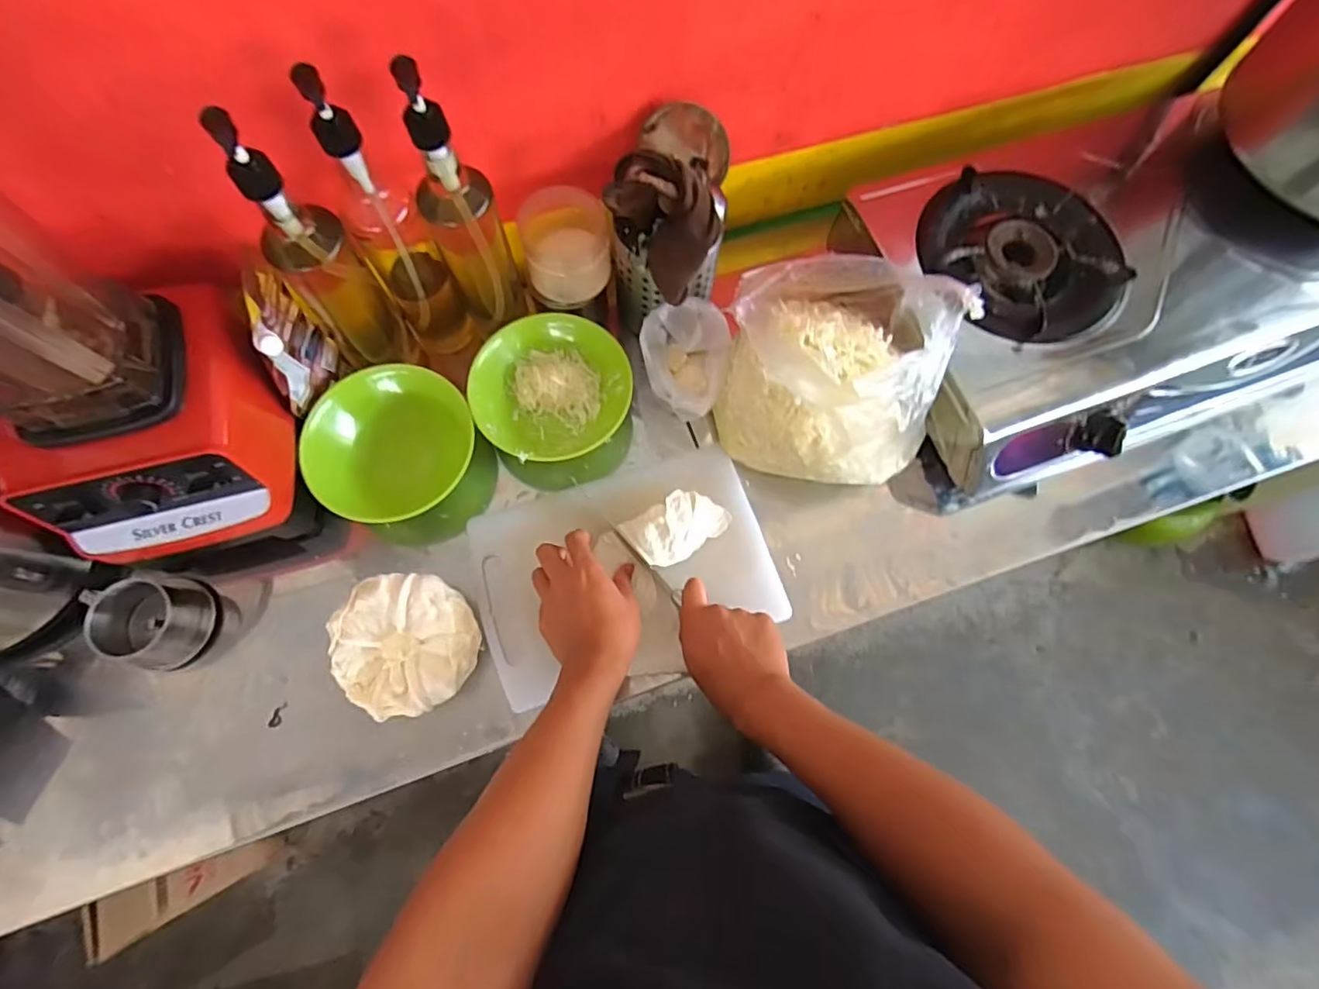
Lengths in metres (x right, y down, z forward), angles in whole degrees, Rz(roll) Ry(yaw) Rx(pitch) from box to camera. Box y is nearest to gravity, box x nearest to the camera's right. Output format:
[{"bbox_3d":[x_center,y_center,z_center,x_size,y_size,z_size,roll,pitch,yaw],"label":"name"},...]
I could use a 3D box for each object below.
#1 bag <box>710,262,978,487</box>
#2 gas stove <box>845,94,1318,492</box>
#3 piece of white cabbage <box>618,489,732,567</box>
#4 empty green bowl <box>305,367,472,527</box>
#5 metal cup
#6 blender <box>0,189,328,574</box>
[{"bbox_3d":[0.179,-0.142,0.598,0.213,0.174,0.217,7,72,0],"label":"bag"},{"bbox_3d":[0.554,-0.286,0.700,0.613,0.122,0.393,-19,74,-8],"label":"gas stove"},{"bbox_3d":[0.020,0.033,0.632,0.106,0.031,0.062,-30,76,-11],"label":"piece of white cabbage"},{"bbox_3d":[-0.281,-0.051,0.631,0.165,0.072,0.149,-14,73,-6],"label":"empty green bowl"},{"bbox_3d":[-0.497,0.121,0.578,0.082,0.057,0.084,1,72,-2],"label":"metal cup"},{"bbox_3d":[-0.445,-0.103,0.404,0.175,0.450,0.188,-4,73,-3],"label":"blender"}]

